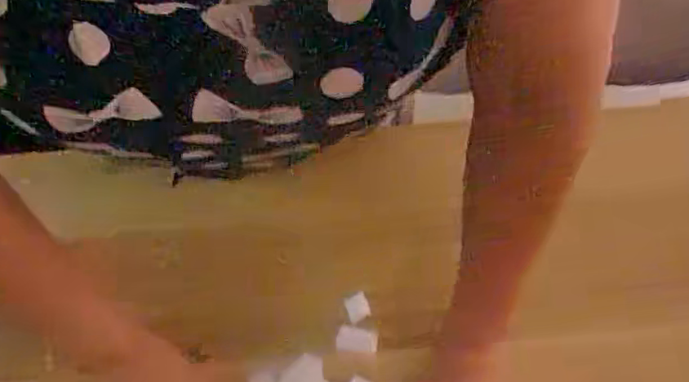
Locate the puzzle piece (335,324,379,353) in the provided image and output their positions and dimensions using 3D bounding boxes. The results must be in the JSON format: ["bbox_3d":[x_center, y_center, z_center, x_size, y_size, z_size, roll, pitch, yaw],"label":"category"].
[{"bbox_3d":[0.012,0.140,0.537,0.039,0.004,0.025,0,71,1],"label":"puzzle piece"}]

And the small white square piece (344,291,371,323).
[{"bbox_3d":[0.012,0.113,0.546,0.021,0.004,0.025,-24,73,4],"label":"small white square piece"}]

